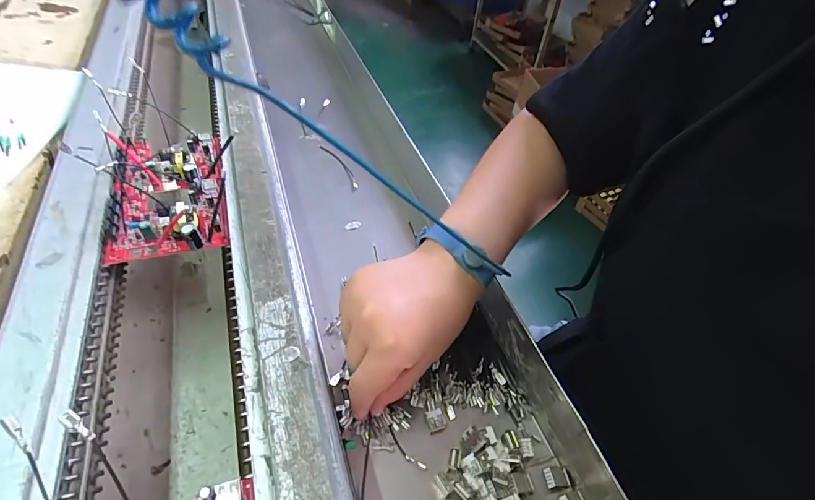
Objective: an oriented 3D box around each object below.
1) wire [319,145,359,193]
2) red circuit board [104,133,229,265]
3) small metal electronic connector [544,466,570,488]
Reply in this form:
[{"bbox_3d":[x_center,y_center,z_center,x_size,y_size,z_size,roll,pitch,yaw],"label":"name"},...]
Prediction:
[{"bbox_3d":[-0.084,-0.105,0.530,0.012,0.006,0.097,-20,52,-25],"label":"wire"},{"bbox_3d":[-0.221,-0.059,0.394,0.092,0.028,0.159,-11,49,-18],"label":"red circuit board"},{"bbox_3d":[0.105,0.159,0.298,0.016,0.004,0.013,-1,47,-8],"label":"small metal electronic connector"}]

